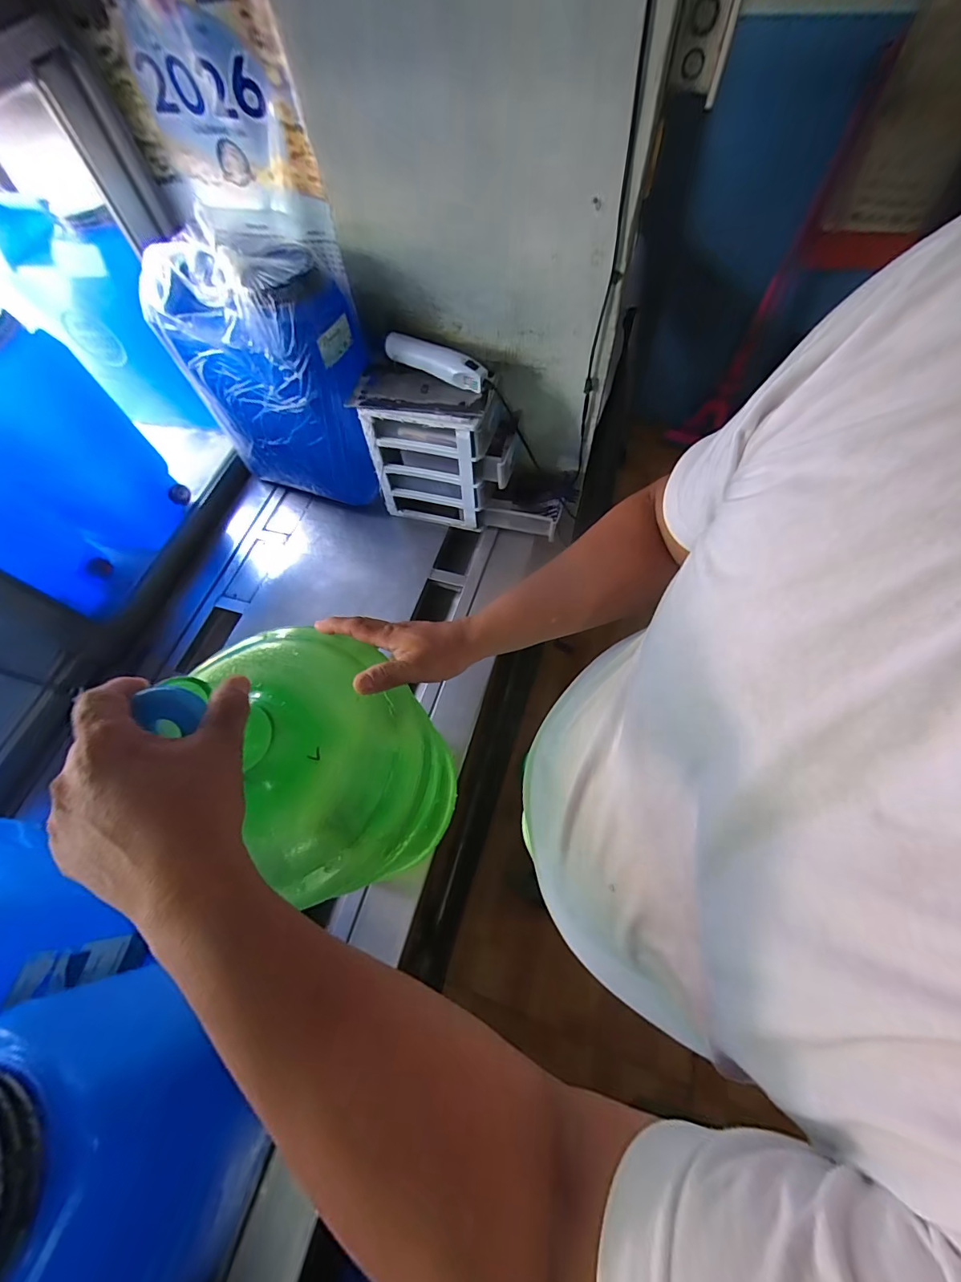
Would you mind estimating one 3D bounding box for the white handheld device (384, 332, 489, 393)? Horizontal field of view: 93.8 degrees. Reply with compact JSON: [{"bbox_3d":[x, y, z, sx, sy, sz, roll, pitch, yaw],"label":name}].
[{"bbox_3d":[-0.072,-0.461,0.748,0.182,0.049,0.033,26,70,14],"label":"white handheld device"}]

